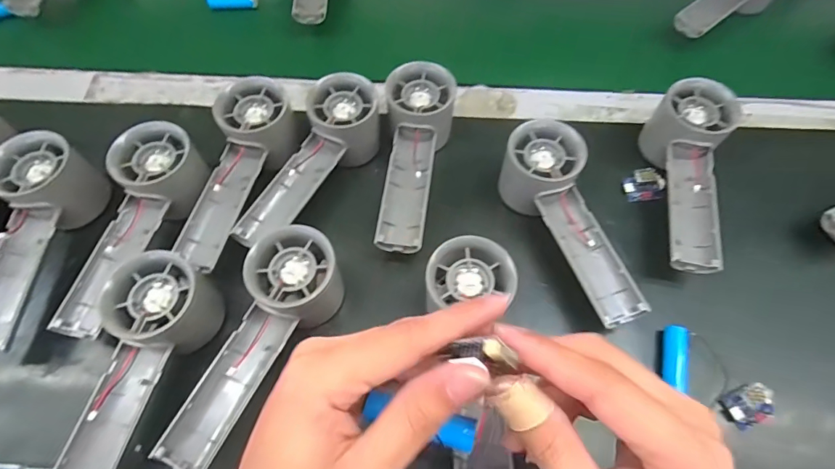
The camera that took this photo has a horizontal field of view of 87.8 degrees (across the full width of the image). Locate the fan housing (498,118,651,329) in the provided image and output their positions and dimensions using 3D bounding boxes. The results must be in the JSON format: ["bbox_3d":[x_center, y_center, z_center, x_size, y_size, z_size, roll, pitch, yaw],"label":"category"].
[{"bbox_3d":[0.114,-0.009,0.324,0.058,0.056,0.157,-20,65,-11],"label":"fan housing"}]

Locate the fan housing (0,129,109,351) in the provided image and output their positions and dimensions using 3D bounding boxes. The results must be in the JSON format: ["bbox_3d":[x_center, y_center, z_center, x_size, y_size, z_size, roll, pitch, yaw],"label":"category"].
[{"bbox_3d":[-0.291,0.005,0.317,0.056,0.055,0.156,7,63,2],"label":"fan housing"}]

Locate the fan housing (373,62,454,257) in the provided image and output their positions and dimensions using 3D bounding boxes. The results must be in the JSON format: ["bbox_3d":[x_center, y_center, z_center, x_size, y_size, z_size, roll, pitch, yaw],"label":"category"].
[{"bbox_3d":[-0.004,-0.060,0.347,0.054,0.057,0.149,7,63,2],"label":"fan housing"}]

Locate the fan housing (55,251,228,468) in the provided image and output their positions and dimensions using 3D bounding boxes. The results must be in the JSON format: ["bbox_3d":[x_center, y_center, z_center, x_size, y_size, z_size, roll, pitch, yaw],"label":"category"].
[{"bbox_3d":[-0.184,0.091,0.272,0.050,0.051,0.157,16,64,7],"label":"fan housing"}]

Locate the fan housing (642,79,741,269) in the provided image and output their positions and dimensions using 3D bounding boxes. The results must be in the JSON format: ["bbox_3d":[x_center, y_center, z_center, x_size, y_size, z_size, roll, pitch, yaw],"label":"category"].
[{"bbox_3d":[0.214,-0.046,0.348,0.057,0.060,0.155,15,63,7],"label":"fan housing"}]

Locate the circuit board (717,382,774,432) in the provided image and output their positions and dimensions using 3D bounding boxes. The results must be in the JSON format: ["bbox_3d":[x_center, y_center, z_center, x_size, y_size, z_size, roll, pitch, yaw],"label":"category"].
[{"bbox_3d":[0.222,0.114,0.290,0.033,0.015,0.023,-27,66,-14],"label":"circuit board"}]

